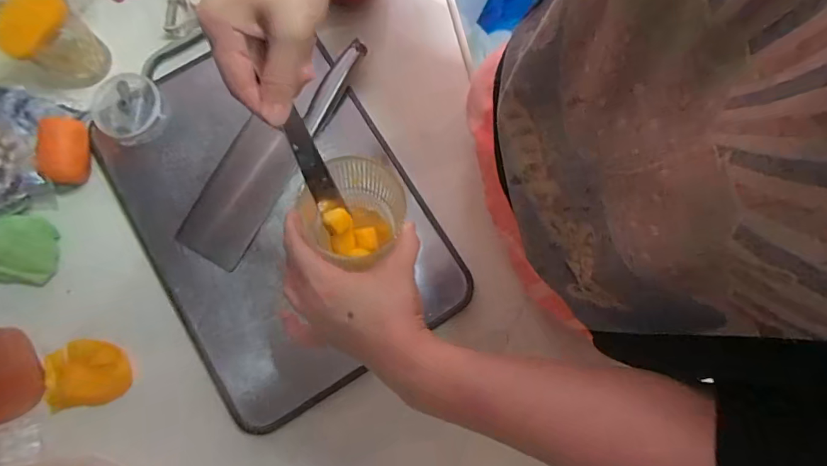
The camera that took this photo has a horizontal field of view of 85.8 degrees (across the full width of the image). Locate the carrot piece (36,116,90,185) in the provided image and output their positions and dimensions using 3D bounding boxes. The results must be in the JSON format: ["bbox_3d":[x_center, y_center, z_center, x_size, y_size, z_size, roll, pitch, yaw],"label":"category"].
[{"bbox_3d":[-0.402,-0.099,0.512,0.033,0.037,0.079,-4,80,-1],"label":"carrot piece"}]

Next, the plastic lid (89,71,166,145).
[{"bbox_3d":[-0.348,-0.148,0.540,0.079,0.015,0.089,-15,80,-3],"label":"plastic lid"}]

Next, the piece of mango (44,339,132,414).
[{"bbox_3d":[-0.362,0.155,0.495,0.079,0.024,0.071,-9,80,-2],"label":"piece of mango"}]

